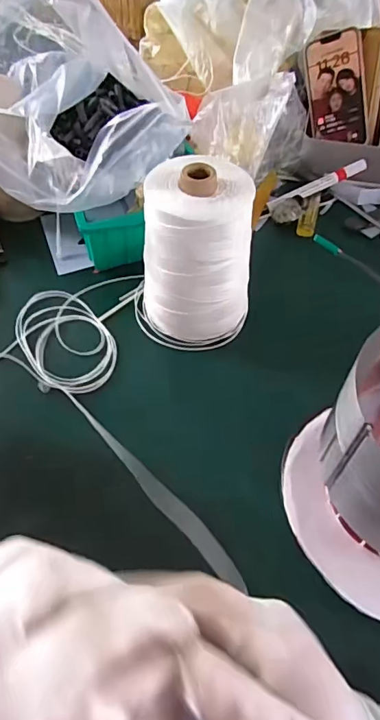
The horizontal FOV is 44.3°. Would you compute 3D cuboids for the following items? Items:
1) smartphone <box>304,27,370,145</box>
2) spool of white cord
[{"bbox_3d":[0.201,-0.366,0.638,0.074,0.137,0.006,-5,19,23],"label":"smartphone"},{"bbox_3d":[0.008,-0.103,0.457,0.090,0.154,0.089,0,55,0],"label":"spool of white cord"}]

